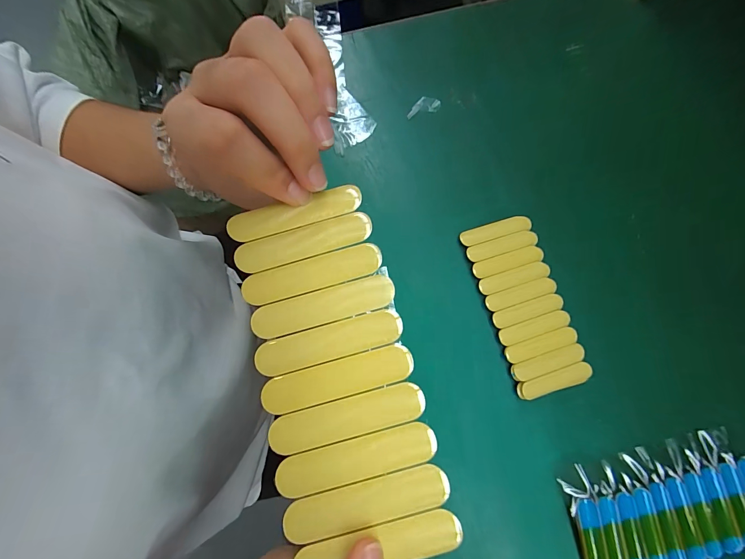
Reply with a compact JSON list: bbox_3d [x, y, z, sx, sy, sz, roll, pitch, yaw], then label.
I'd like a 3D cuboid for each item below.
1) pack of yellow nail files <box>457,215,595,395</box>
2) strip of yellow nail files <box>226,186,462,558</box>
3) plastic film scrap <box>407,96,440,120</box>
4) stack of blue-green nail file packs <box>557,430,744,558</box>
[{"bbox_3d":[0.134,0.020,0.294,0.065,0.006,0.149,-16,80,-4],"label":"pack of yellow nail files"},{"bbox_3d":[-0.016,0.034,0.138,0.061,0.004,0.147,-16,76,-3],"label":"strip of yellow nail files"},{"bbox_3d":[0.051,-0.174,0.336,0.036,0.004,0.015,-18,80,-4],"label":"plastic film scrap"},{"bbox_3d":[0.233,0.178,0.261,0.154,0.013,0.082,-12,79,-3],"label":"stack of blue-green nail file packs"}]

